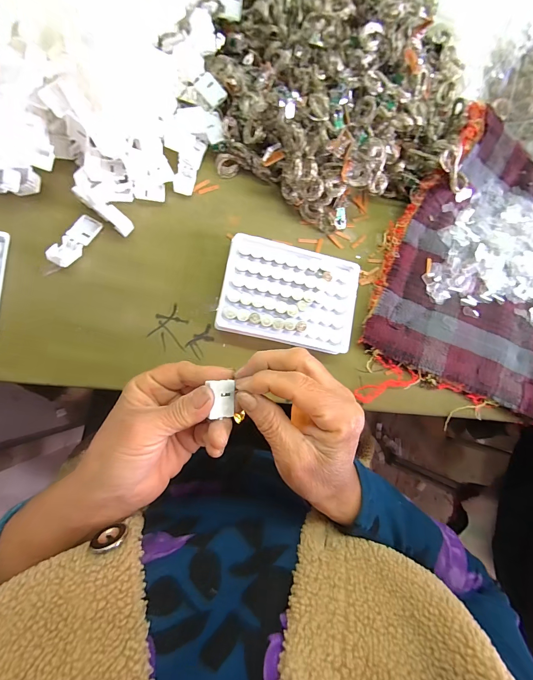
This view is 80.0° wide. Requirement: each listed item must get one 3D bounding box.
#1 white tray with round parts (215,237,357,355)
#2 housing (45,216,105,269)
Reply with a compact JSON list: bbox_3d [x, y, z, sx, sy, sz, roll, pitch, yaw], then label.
[{"bbox_3d":[0.024,-0.045,0.315,0.131,0.024,0.095,12,81,-9],"label":"white tray with round parts"},{"bbox_3d":[-0.176,-0.091,0.293,0.020,0.010,0.057,28,65,-6],"label":"housing"}]

